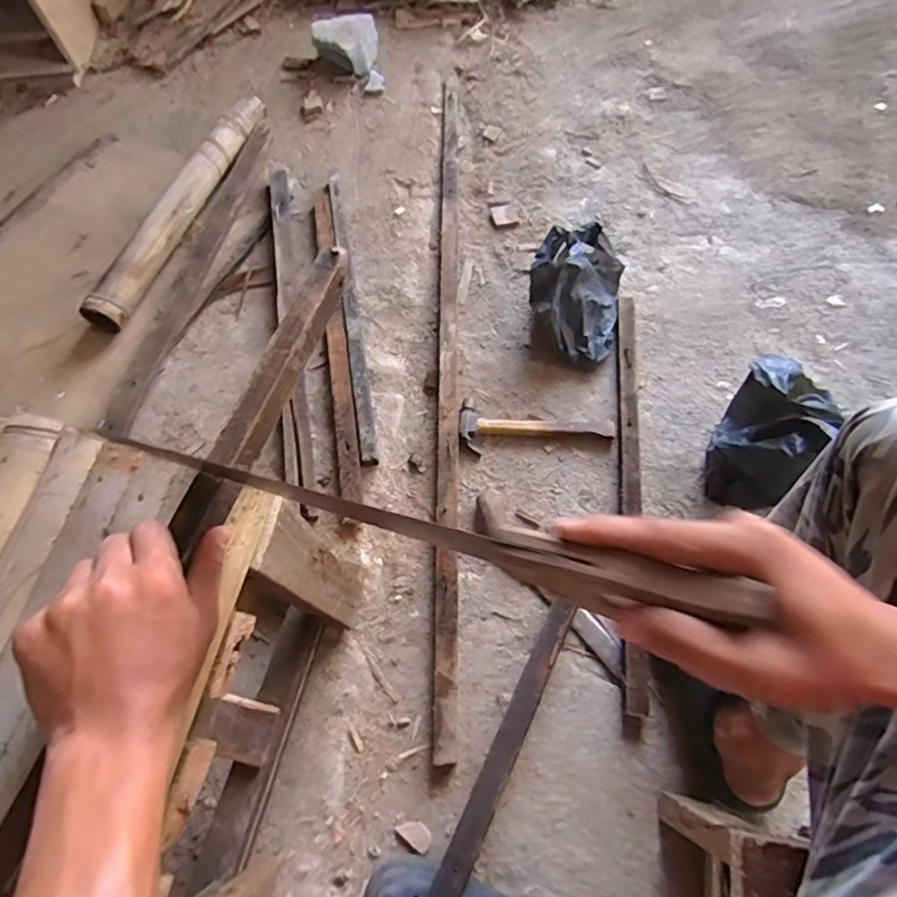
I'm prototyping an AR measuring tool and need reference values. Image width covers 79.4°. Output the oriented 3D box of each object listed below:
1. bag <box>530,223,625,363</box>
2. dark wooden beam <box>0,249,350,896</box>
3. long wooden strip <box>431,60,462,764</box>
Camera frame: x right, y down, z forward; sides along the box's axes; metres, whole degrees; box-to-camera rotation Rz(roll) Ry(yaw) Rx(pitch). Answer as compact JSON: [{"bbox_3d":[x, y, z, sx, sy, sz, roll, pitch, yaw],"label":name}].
[{"bbox_3d":[0.218,-0.265,0.919,0.162,0.127,0.210,8,69,3],"label":"bag"},{"bbox_3d":[-0.213,0.196,0.265,0.031,0.044,0.817,17,66,6],"label":"dark wooden beam"},{"bbox_3d":[0.002,-0.179,0.912,0.040,0.024,1.245,1,68,0],"label":"long wooden strip"}]

